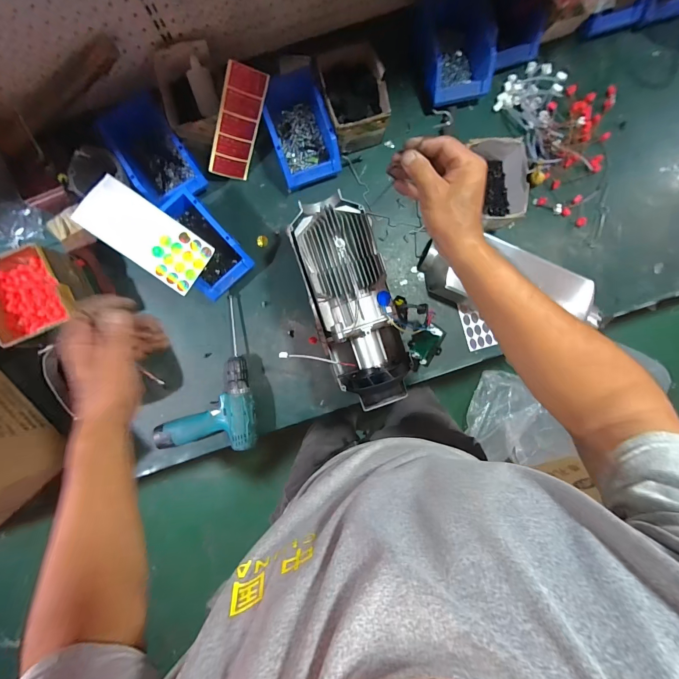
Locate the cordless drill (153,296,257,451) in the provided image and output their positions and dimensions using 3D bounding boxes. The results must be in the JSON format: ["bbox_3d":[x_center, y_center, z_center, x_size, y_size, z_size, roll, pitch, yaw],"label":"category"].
[{"bbox_3d":[-0.272,0.073,0.664,0.196,0.047,0.305,-3,91,-1],"label":"cordless drill"}]

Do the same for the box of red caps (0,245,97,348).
[{"bbox_3d":[-0.567,-0.080,0.629,0.140,0.099,0.152,-26,91,-1],"label":"box of red caps"}]

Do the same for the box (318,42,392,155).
[{"bbox_3d":[0.026,-0.458,0.636,0.116,0.089,0.147,-13,91,-1],"label":"box"}]

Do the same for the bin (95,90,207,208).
[{"bbox_3d":[-0.358,-0.358,0.641,0.118,0.075,0.203,-35,91,-1],"label":"bin"}]

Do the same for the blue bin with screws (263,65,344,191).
[{"bbox_3d":[-0.082,-0.424,0.649,0.112,0.076,0.216,-19,91,-1],"label":"blue bin with screws"}]

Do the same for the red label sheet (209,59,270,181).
[{"bbox_3d":[-0.188,-0.394,0.609,0.073,0.186,0.009,-9,54,-39],"label":"red label sheet"}]

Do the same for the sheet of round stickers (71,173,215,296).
[{"bbox_3d":[-0.360,-0.194,0.607,0.244,0.009,0.105,35,87,-1],"label":"sheet of round stickers"}]

